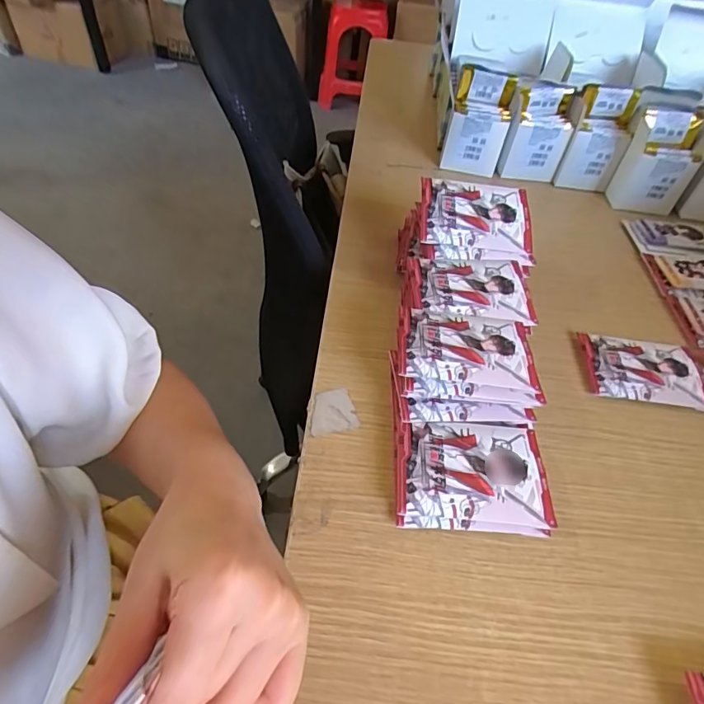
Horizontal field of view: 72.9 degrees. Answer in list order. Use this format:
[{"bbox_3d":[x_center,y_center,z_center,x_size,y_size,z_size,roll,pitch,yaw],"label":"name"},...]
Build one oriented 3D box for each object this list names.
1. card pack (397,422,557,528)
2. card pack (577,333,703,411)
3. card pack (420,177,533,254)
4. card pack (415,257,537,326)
[{"bbox_3d":[0.082,0.079,0.325,0.099,0.007,0.070,6,50,-2],"label":"card pack"},{"bbox_3d":[0.256,0.015,0.418,0.105,0.010,0.070,11,47,3],"label":"card pack"},{"bbox_3d":[0.114,-0.125,0.435,0.102,0.010,0.067,5,73,-5],"label":"card pack"},{"bbox_3d":[0.103,-0.056,0.405,0.094,0.011,0.072,3,48,-3],"label":"card pack"}]

